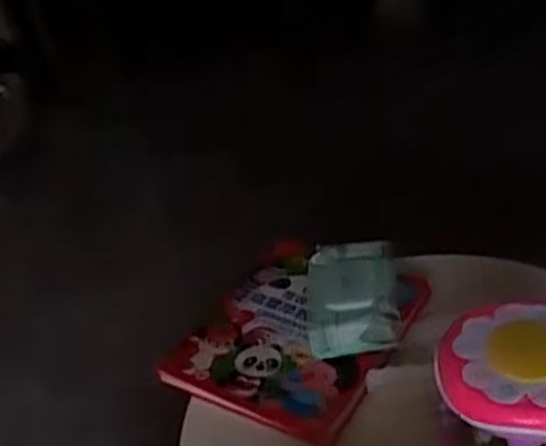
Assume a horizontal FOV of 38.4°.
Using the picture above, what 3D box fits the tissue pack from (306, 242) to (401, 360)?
[{"bbox_3d":[0.104,0.094,1.005,0.119,0.055,0.181,-7,36,5],"label":"tissue pack"}]

